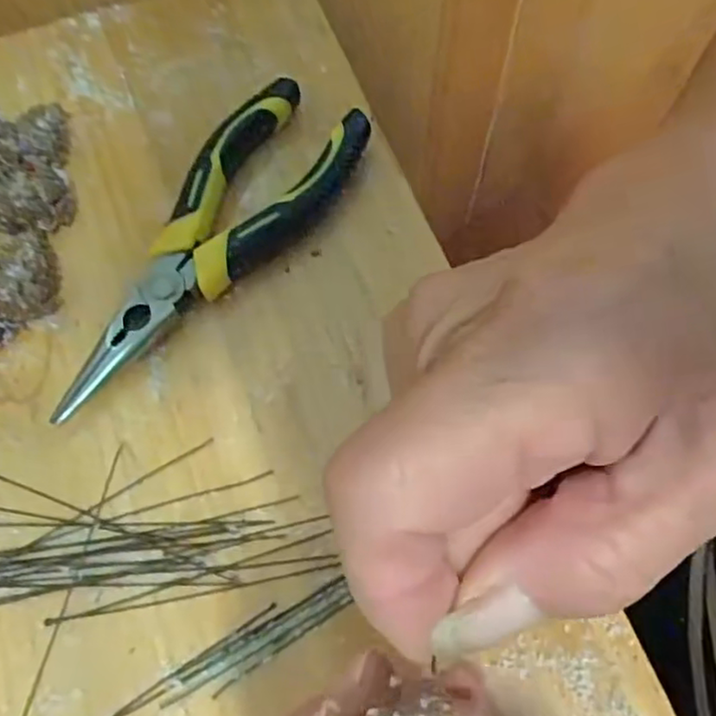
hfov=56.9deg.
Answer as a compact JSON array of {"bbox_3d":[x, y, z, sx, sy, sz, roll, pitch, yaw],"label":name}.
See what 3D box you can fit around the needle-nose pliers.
[{"bbox_3d":[-0.059,-0.045,0.254,0.053,0.018,0.157,36,72,15],"label":"needle-nose pliers"}]

